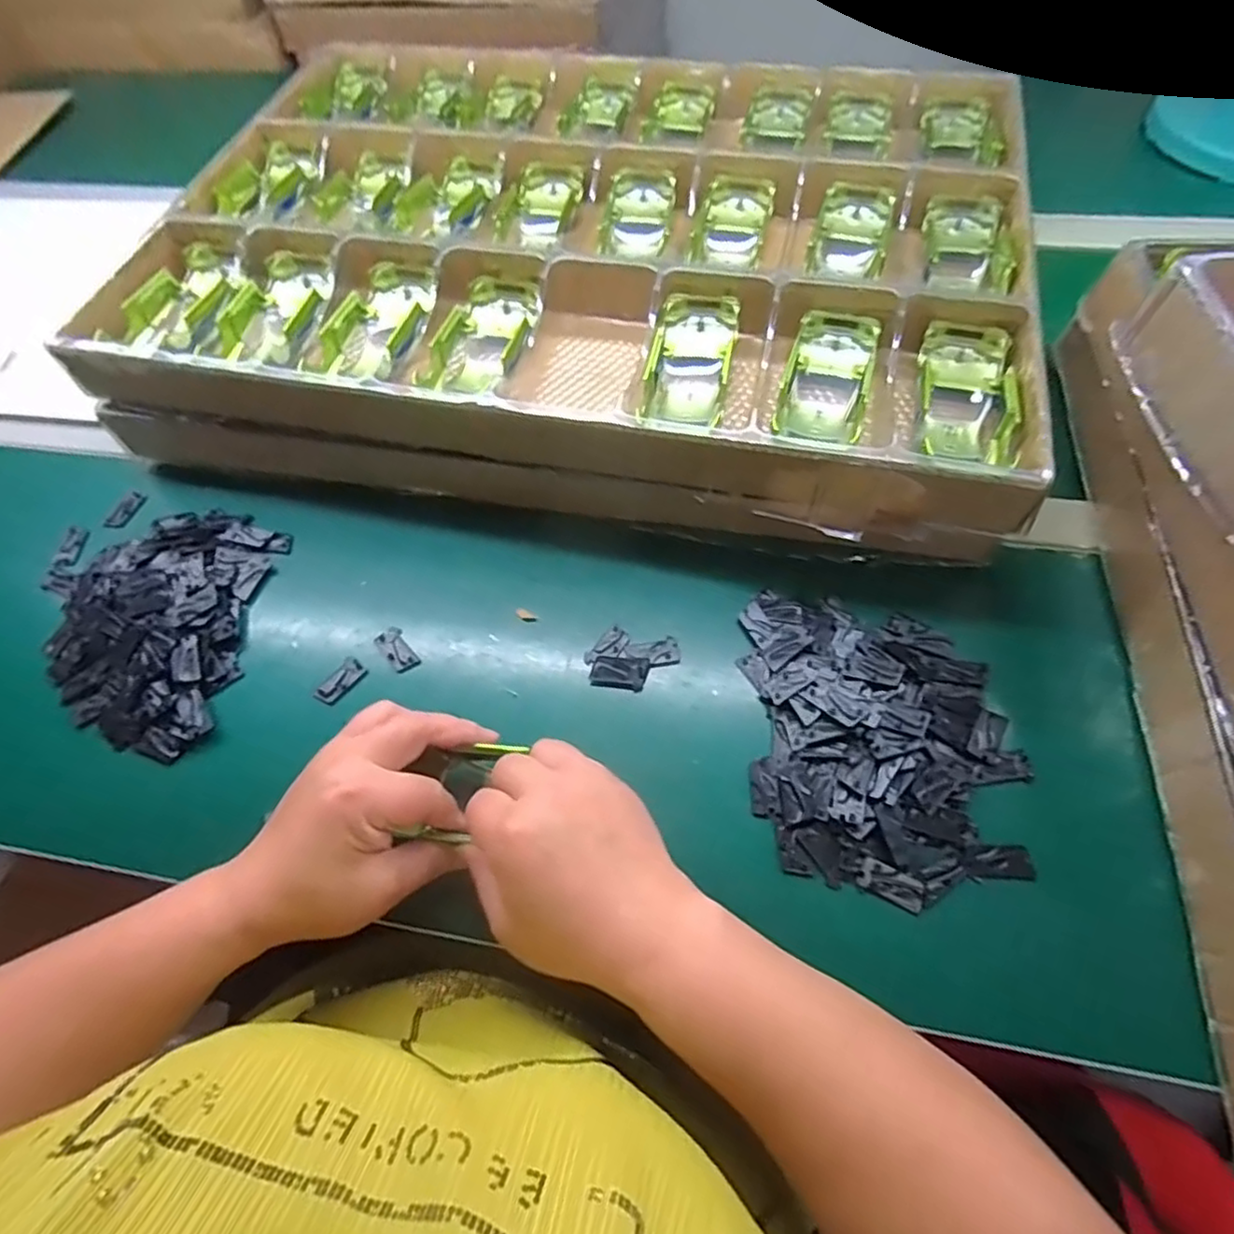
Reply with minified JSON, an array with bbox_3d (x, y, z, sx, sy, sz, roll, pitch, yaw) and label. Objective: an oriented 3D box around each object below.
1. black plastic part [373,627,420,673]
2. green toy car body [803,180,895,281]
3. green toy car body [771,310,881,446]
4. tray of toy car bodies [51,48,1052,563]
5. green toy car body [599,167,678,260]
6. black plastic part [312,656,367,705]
[{"bbox_3d":[-0.150,0.023,0.455,0.018,0.005,0.034,-33,63,-14],"label":"black plastic part"},{"bbox_3d":[0.180,-0.294,0.511,0.054,0.023,0.098,14,62,12],"label":"green toy car body"},{"bbox_3d":[0.142,-0.162,0.448,0.055,0.031,0.098,12,62,11],"label":"green toy car body"},{"bbox_3d":[-0.075,-0.307,0.562,0.649,0.114,0.466,11,61,10],"label":"tray of toy car bodies"},{"bbox_3d":[0.019,-0.329,0.543,0.054,0.033,0.077,5,61,7],"label":"green toy car body"},{"bbox_3d":[-0.186,0.044,0.446,0.017,0.005,0.034,35,68,21],"label":"black plastic part"}]

